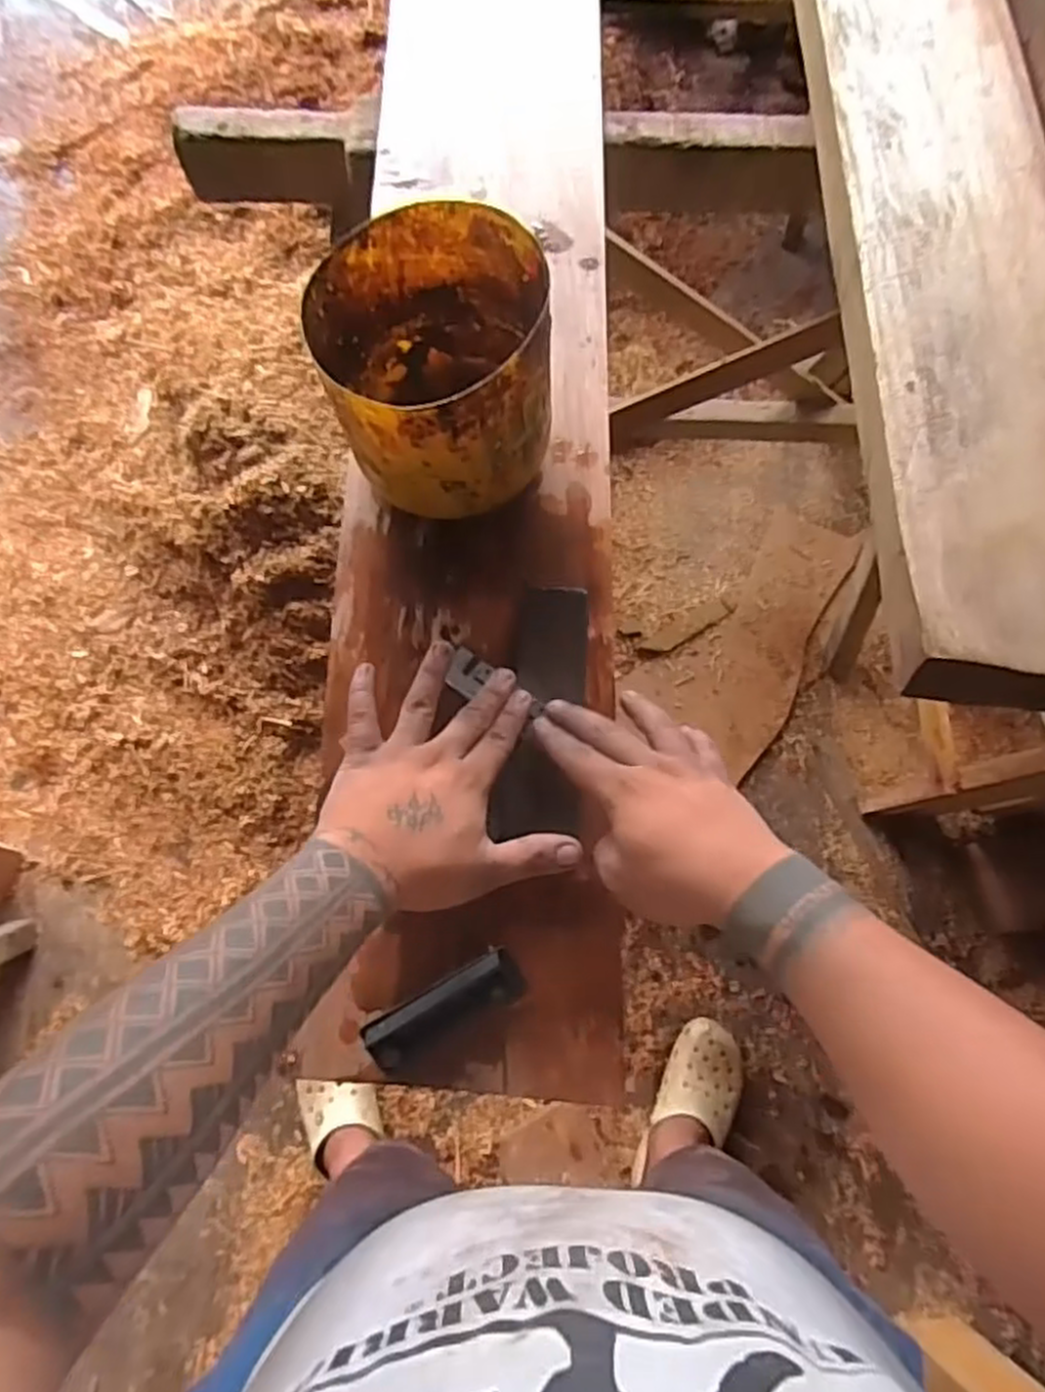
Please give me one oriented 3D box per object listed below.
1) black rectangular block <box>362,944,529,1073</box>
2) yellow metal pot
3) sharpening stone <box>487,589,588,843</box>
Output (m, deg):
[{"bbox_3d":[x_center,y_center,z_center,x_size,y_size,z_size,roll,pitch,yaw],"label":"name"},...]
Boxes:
[{"bbox_3d":[-0.051,0.204,0.512,0.107,0.028,0.034,-29,73,-12],"label":"black rectangular block"},{"bbox_3d":[-0.065,-0.240,0.591,0.164,0.147,0.177,1,69,-2],"label":"yellow metal pot"},{"bbox_3d":[0.019,0.009,0.588,0.059,0.022,0.191,6,72,0],"label":"sharpening stone"}]

